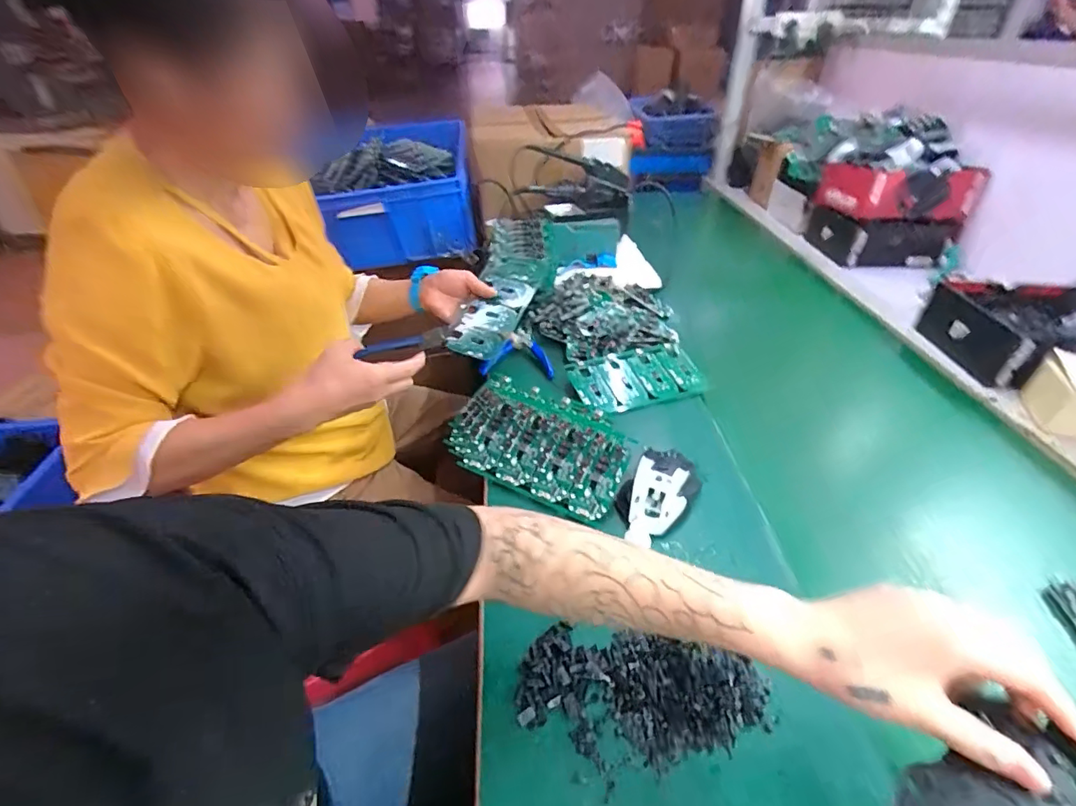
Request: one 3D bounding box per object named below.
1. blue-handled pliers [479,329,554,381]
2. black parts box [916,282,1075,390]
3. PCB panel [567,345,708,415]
[{"bbox_3d":[-0.023,-0.088,0.800,0.110,0.034,0.119,8,37,9],"label":"blue-handled pliers"},{"bbox_3d":[0.777,-0.111,0.779,0.254,0.096,0.221,-3,37,-6],"label":"black parts box"},{"bbox_3d":[0.149,-0.041,0.744,0.196,0.014,0.108,-12,39,-17],"label":"PCB panel"}]

